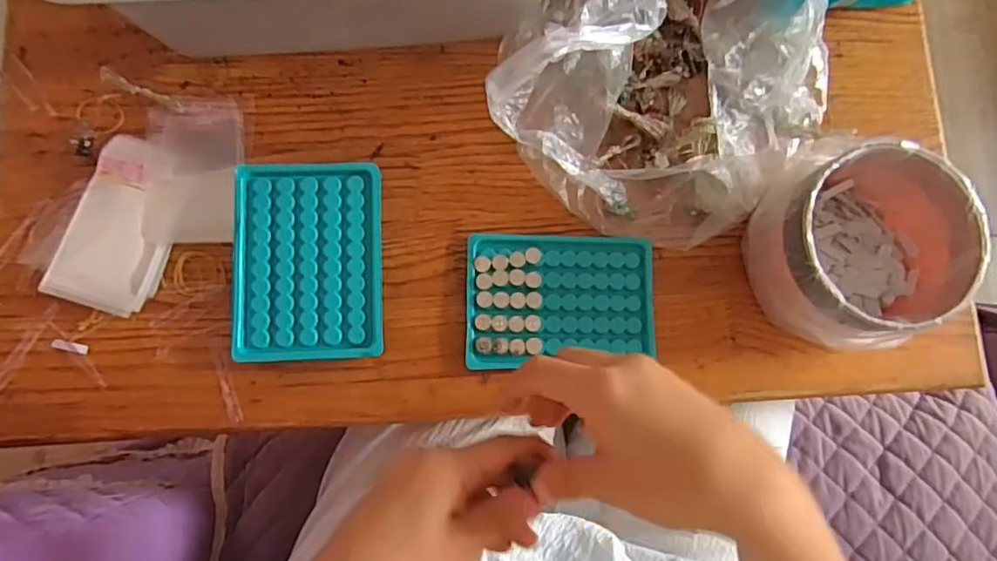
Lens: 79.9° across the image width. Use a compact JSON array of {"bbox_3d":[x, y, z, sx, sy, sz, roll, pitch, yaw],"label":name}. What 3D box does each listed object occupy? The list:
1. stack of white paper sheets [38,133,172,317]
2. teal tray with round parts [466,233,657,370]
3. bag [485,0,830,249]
[{"bbox_3d":[-0.253,-0.038,0.401,0.064,0.014,0.114,17,81,-3],"label":"stack of white paper sheets"},{"bbox_3d":[0.044,0.013,0.422,0.132,0.007,0.092,0,82,-6],"label":"teal tray with round parts"},{"bbox_3d":[0.120,-0.153,0.406,0.220,0.098,0.234,40,81,1],"label":"bag"}]

